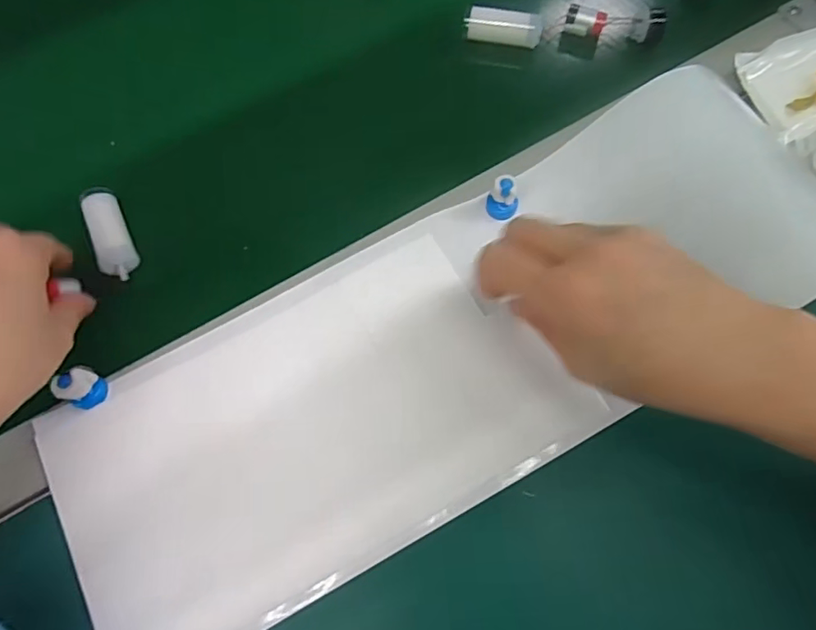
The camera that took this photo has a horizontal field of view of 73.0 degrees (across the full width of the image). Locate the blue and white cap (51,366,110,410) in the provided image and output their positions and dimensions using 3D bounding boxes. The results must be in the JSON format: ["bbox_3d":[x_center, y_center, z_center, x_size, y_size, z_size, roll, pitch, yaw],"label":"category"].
[{"bbox_3d":[-0.172,0.038,0.290,0.014,0.026,0.018,0,71,2],"label":"blue and white cap"}]

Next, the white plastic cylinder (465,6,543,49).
[{"bbox_3d":[0.065,-0.196,0.374,0.050,0.014,0.016,10,71,5],"label":"white plastic cylinder"}]

